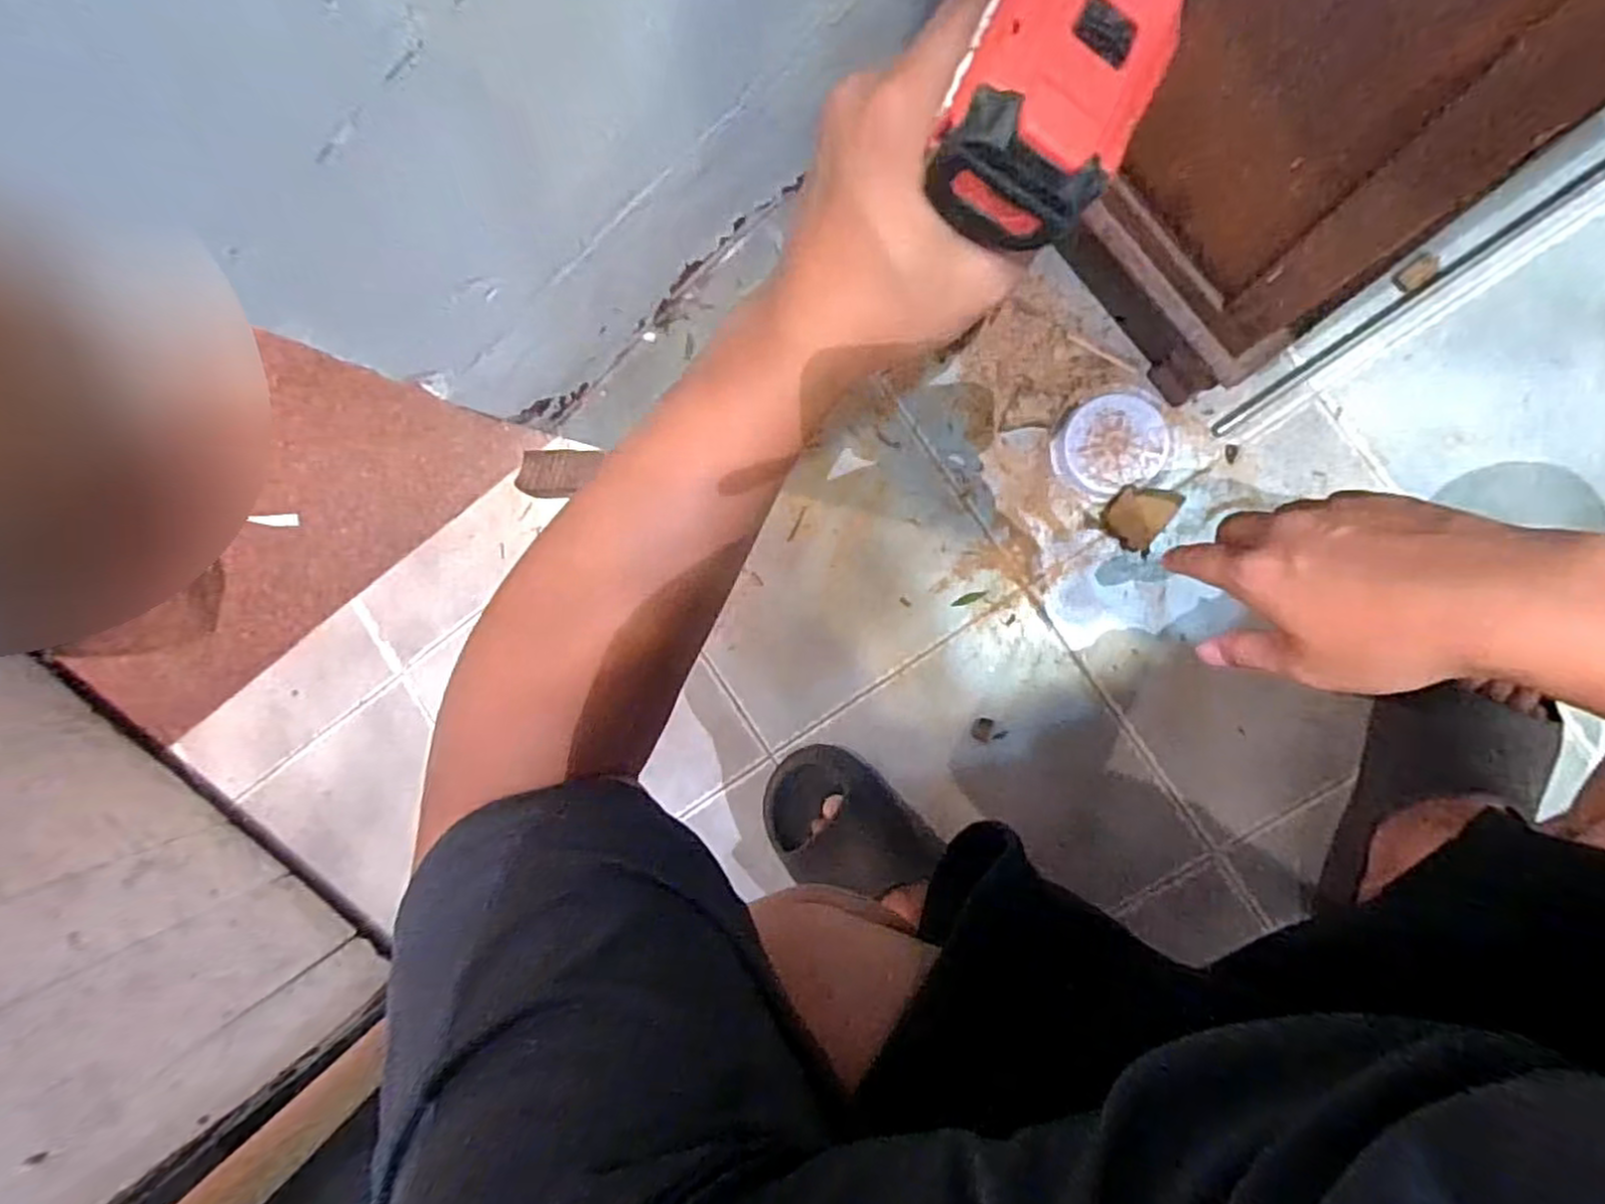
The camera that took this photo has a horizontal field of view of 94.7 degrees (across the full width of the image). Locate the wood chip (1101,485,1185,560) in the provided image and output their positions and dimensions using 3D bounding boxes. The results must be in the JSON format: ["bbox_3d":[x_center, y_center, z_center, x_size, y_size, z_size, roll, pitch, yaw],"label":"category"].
[{"bbox_3d":[0.302,-0.079,0.663,0.051,0.030,0.060,32,96,8],"label":"wood chip"}]

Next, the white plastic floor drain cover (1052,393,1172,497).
[{"bbox_3d":[0.282,-0.143,0.671,0.090,0.017,0.090,37,96,7],"label":"white plastic floor drain cover"}]

